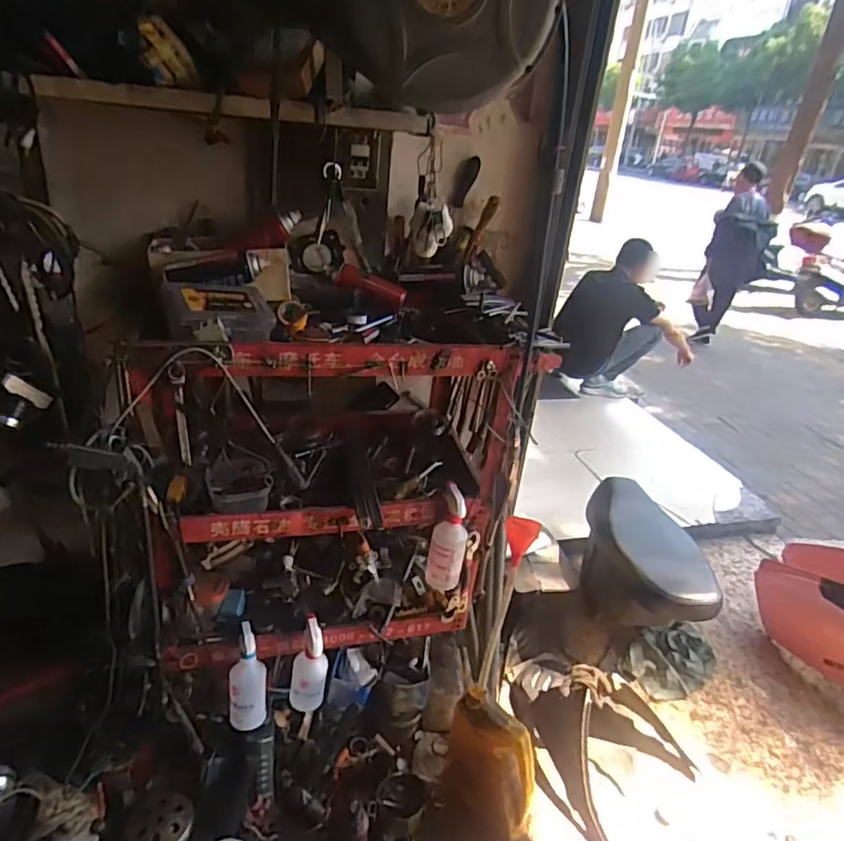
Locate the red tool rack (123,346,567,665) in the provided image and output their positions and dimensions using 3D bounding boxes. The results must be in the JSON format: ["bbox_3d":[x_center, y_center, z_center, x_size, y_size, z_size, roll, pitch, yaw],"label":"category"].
[{"bbox_3d":[-0.189,0.111,1.249,0.714,0.671,0.424,-2,28,-16],"label":"red tool rack"}]

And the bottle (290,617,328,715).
[{"bbox_3d":[-0.242,0.522,1.240,0.074,0.191,0.093,2,28,-8],"label":"bottle"}]

